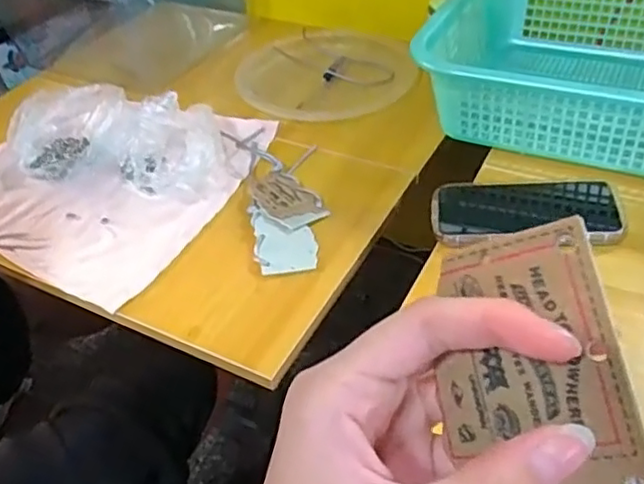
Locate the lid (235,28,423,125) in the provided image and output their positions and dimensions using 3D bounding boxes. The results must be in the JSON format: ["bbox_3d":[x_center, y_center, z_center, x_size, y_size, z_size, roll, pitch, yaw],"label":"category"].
[{"bbox_3d":[0.006,-0.228,0.860,0.225,0.016,0.219,-3,45,3],"label":"lid"}]

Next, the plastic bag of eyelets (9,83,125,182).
[{"bbox_3d":[-0.300,-0.134,0.754,0.097,0.050,0.137,20,50,24],"label":"plastic bag of eyelets"}]

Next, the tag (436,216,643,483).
[{"bbox_3d":[0.059,0.041,0.182,0.053,0.004,0.085,-18,80,31],"label":"tag"}]

